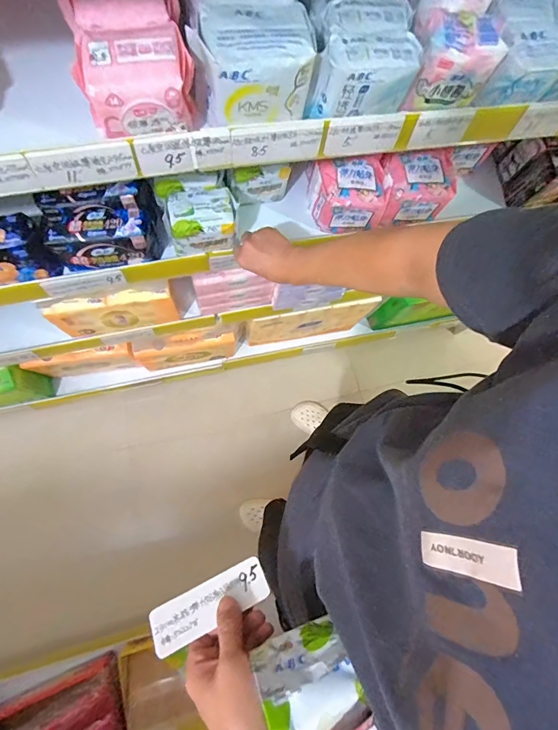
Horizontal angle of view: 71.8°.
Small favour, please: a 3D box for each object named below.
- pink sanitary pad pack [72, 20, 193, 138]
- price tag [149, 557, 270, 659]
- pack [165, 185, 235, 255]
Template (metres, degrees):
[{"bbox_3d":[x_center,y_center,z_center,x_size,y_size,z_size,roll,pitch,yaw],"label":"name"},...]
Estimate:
[{"bbox_3d":[-0.127,-0.258,0.353,0.095,0.069,0.068,-13,70,-6],"label":"pink sanitary pad pack"},{"bbox_3d":[-0.064,0.221,0.359,0.107,0.007,0.041,-22,42,-17],"label":"price tag"},{"bbox_3d":[-0.118,-0.219,0.595,0.101,0.074,0.070,-8,70,-4],"label":"pack"}]

